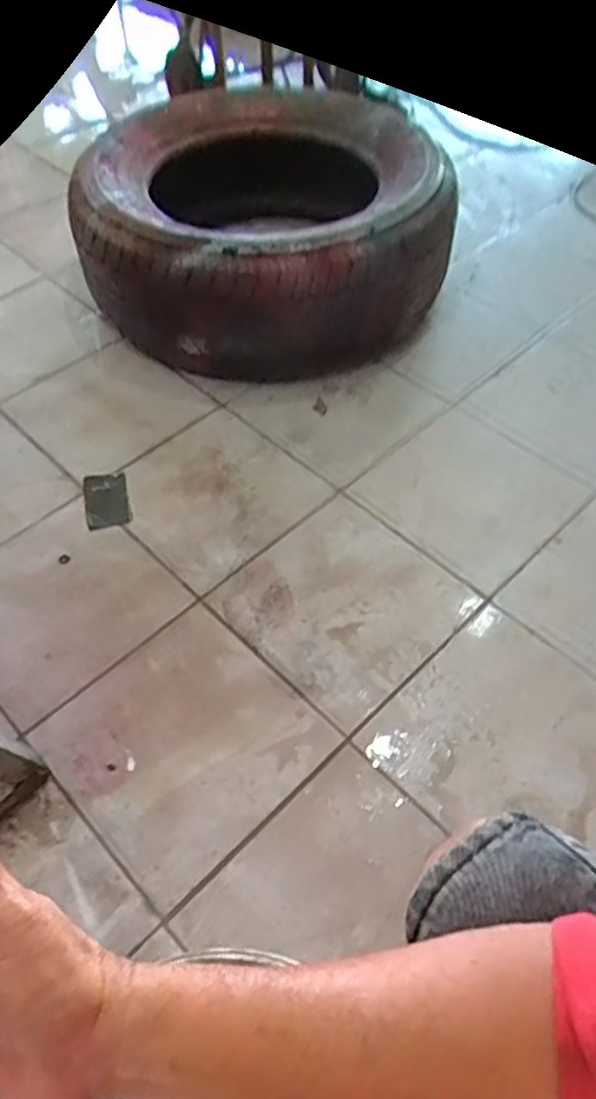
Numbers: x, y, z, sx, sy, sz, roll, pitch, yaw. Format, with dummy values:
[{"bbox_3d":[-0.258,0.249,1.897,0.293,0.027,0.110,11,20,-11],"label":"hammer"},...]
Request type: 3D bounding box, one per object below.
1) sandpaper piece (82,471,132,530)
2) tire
[{"bbox_3d":[-0.312,-0.079,1.137,0.069,0.005,0.114,-15,56,-6],"label":"sandpaper piece"},{"bbox_3d":[-0.085,-0.616,1.337,0.636,0.256,0.609,-12,53,-9],"label":"tire"}]

